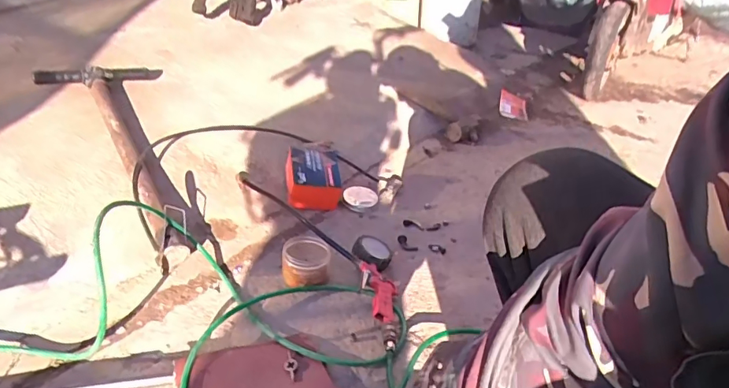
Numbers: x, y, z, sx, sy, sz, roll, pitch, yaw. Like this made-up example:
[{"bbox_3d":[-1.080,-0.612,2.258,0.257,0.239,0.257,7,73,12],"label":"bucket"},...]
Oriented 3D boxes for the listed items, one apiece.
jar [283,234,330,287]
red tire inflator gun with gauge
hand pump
[{"bbox_3d":[-0.106,0.125,0.877,0.083,0.062,0.080,5,30,-3],"label":"jar"},{"bbox_3d":[0.022,0.160,0.847,0.077,0.051,0.237,2,30,-7],"label":"red tire inflator gun with gauge"},{"bbox_3d":[-0.481,-0.115,0.999,0.268,0.077,0.651,-15,49,-32],"label":"hand pump"}]

